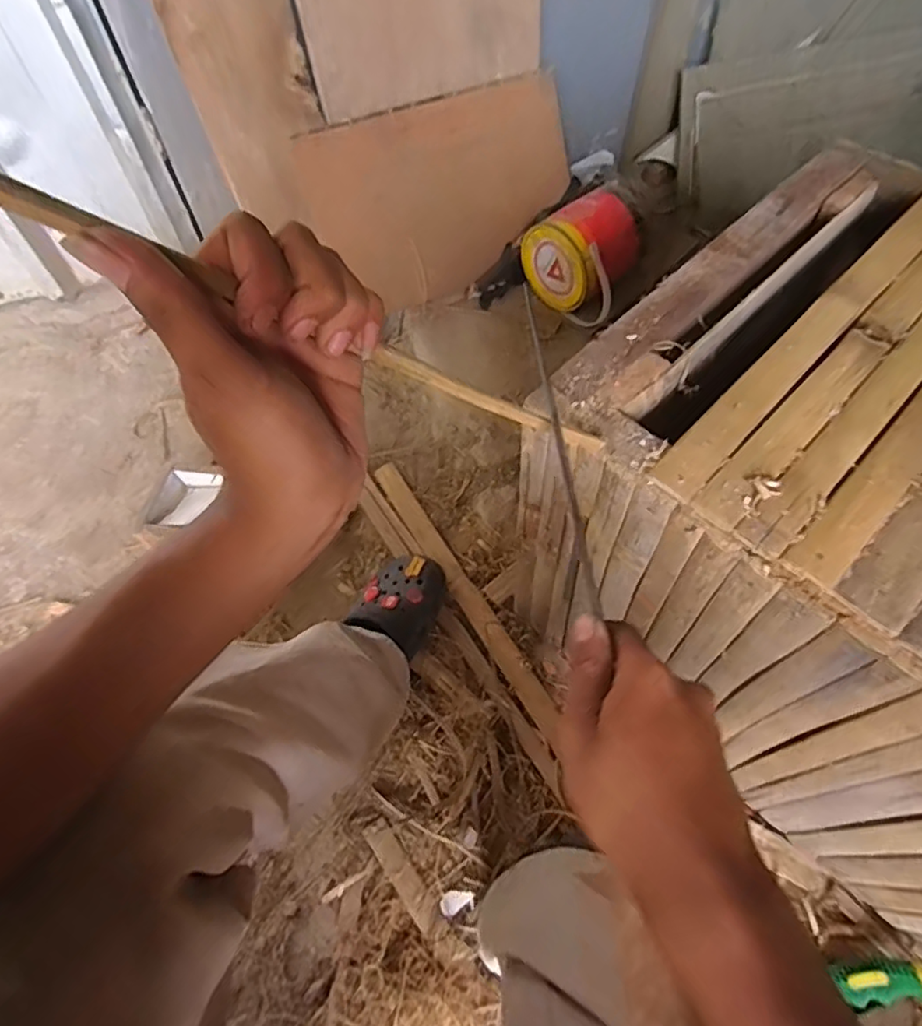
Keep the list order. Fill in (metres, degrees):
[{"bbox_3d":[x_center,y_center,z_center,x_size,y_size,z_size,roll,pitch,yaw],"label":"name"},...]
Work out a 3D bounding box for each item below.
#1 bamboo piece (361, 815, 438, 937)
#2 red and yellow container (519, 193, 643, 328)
[{"bbox_3d":[-0.068,0.415,0.685,0.029,0.005,0.127,-35,59,-16],"label":"bamboo piece"},{"bbox_3d":[0.211,-0.452,1.034,0.136,0.136,0.172,-39,67,-19],"label":"red and yellow container"}]

